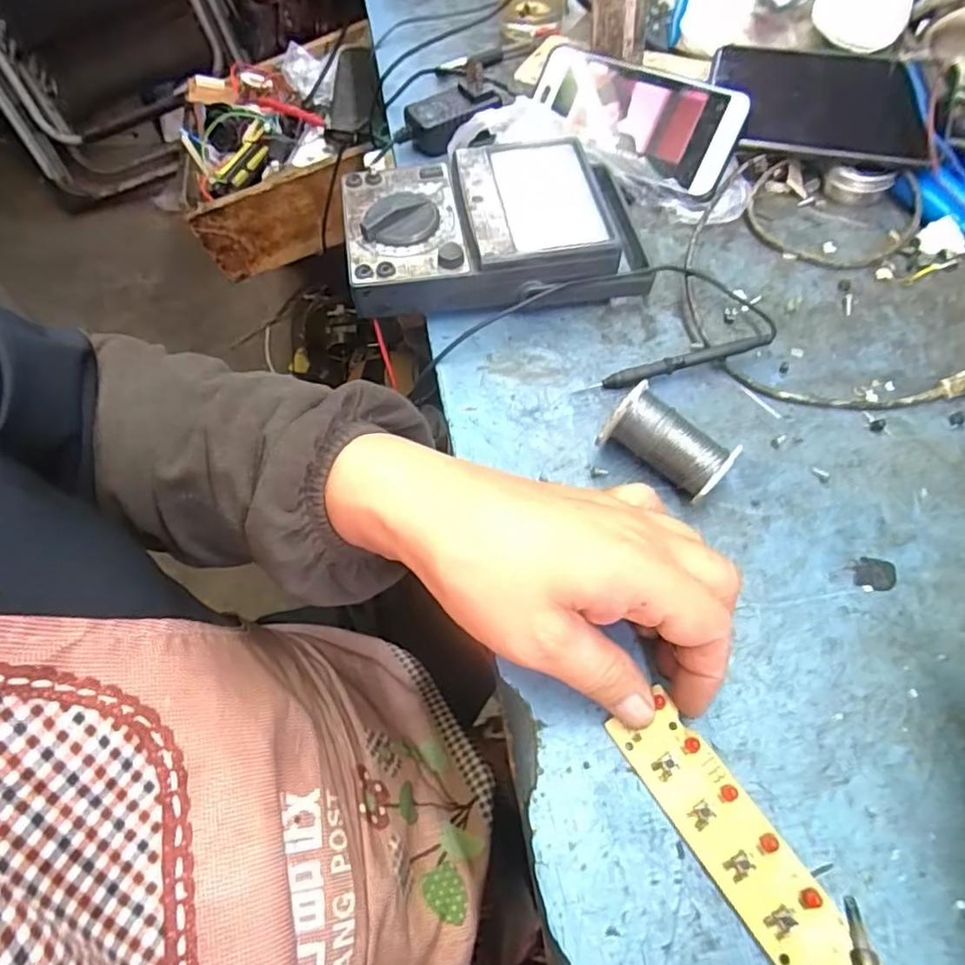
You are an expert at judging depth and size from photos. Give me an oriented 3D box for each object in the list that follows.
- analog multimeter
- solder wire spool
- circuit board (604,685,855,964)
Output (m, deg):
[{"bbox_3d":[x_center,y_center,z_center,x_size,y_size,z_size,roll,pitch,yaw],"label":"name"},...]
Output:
[{"bbox_3d":[0.010,-0.166,0.410,0.193,0.048,0.118,-10,59,-4],"label":"analog multimeter"},{"bbox_3d":[0.096,-0.017,0.325,0.061,0.037,0.032,36,66,21],"label":"solder wire spool"},{"bbox_3d":[0.130,0.183,0.218,0.030,0.011,0.230,-30,62,-15],"label":"circuit board"}]

